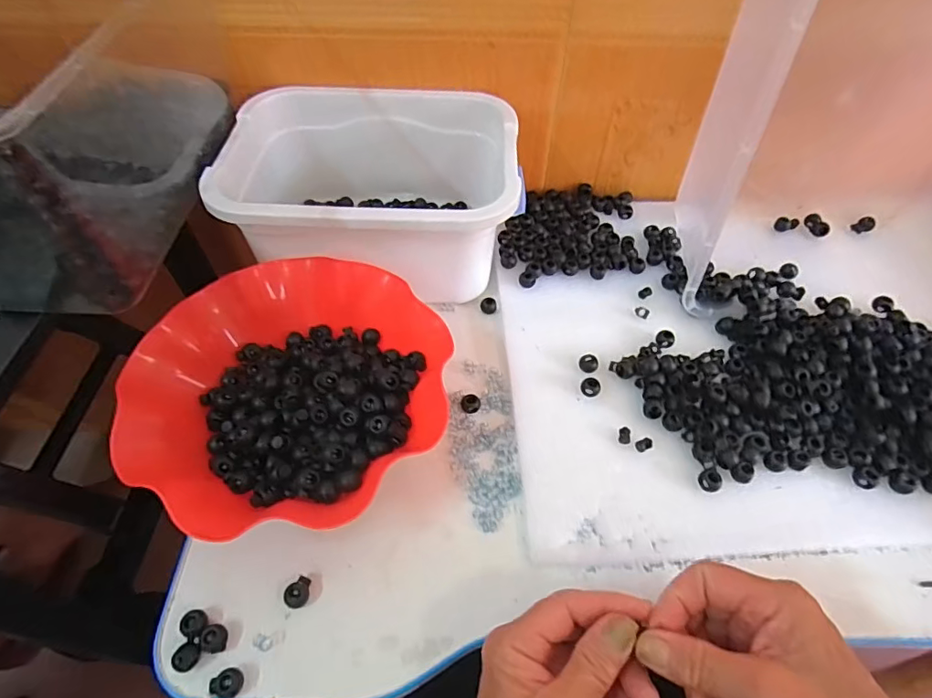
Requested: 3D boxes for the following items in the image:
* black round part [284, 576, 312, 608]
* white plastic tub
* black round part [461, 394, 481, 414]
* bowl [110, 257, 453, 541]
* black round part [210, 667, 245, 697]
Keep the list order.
[{"bbox_3d":[-0.109,0.158,0.336,0.015,0.007,0.019,29,58,18],"label":"black round part"},{"bbox_3d":[-0.085,-0.138,0.481,0.245,0.116,0.182,3,54,1],"label":"white plastic tub"},{"bbox_3d":[0.004,0.044,0.421,0.016,0.008,0.015,1,54,-1],"label":"black round part"},{"bbox_3d":[-0.128,0.033,0.390,0.213,0.063,0.214,1,54,-1],"label":"bowl"},{"bbox_3d":[-0.141,0.198,0.307,0.017,0.010,0.015,8,54,4],"label":"black round part"}]

